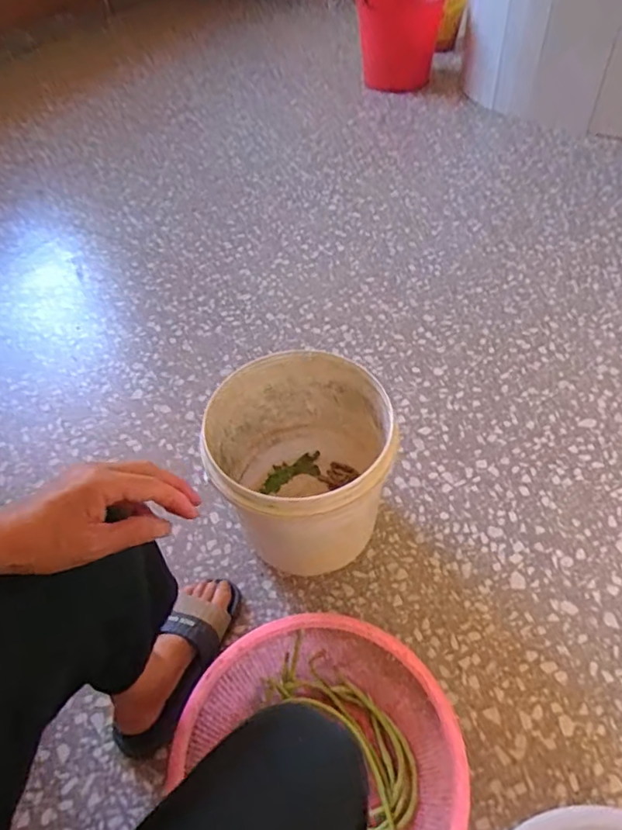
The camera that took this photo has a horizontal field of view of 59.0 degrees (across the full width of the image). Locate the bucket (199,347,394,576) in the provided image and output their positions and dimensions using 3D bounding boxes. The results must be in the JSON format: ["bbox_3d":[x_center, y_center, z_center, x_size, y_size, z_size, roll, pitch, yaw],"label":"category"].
[{"bbox_3d":[-0.012,0.092,0.852,0.254,0.276,0.249,-1,53,2],"label":"bucket"}]

